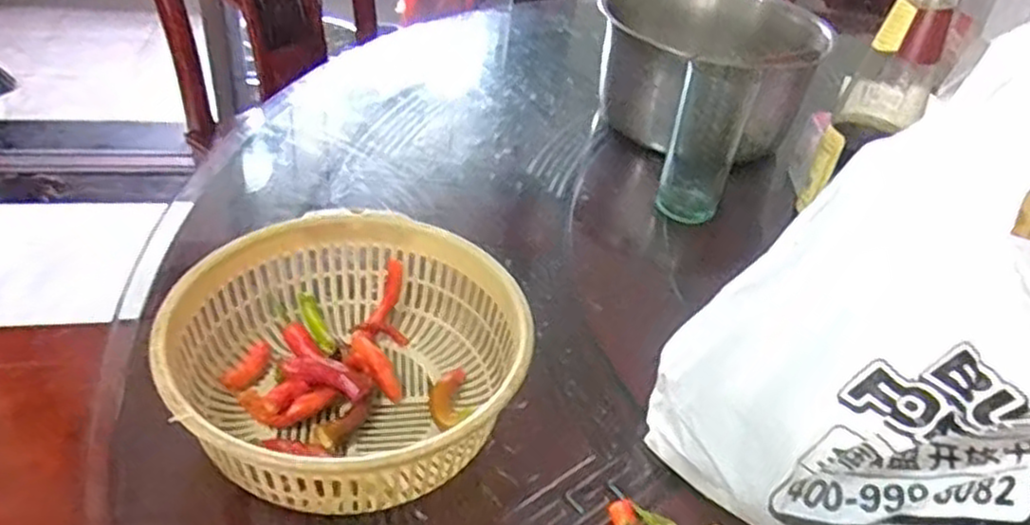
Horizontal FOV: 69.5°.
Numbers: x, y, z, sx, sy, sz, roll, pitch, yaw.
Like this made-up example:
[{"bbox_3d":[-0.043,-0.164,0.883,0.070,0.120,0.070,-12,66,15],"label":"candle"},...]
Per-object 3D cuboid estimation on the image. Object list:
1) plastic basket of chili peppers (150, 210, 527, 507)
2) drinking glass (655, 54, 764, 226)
[{"bbox_3d":[-0.093,0.062,0.424,0.182,0.085,0.184,5,38,-4],"label":"plastic basket of chili peppers"},{"bbox_3d":[0.165,-0.107,0.638,0.058,0.126,0.070,20,40,15],"label":"drinking glass"}]

